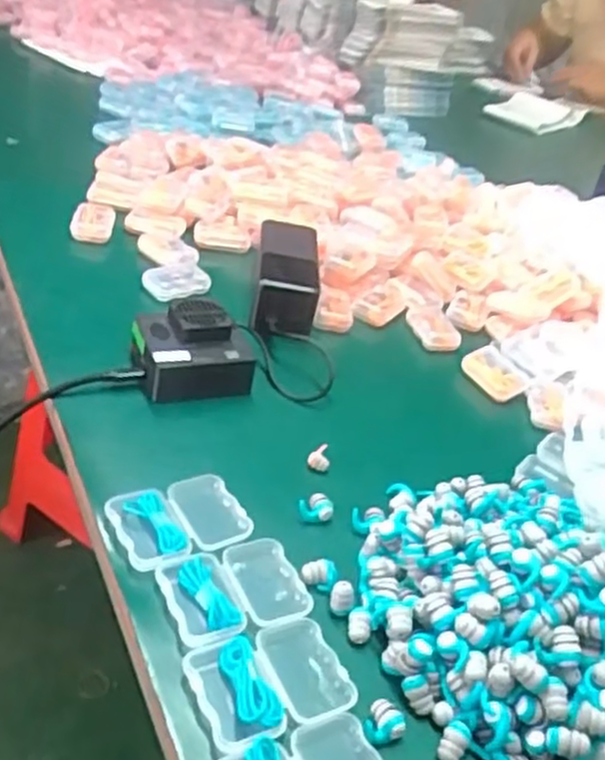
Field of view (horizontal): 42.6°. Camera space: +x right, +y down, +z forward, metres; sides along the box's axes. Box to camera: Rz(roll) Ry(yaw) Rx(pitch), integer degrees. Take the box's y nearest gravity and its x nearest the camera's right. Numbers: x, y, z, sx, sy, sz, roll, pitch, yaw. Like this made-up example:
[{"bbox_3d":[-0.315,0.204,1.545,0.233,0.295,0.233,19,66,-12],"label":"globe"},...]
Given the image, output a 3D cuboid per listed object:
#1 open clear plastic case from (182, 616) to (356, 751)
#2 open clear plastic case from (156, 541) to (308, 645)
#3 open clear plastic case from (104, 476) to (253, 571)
[{"bbox_3d":[-0.015,0.146,0.382,0.074,0.015,0.055,-8,40,-29],"label":"open clear plastic case"},{"bbox_3d":[-0.036,0.115,0.425,0.074,0.011,0.056,-7,39,-28],"label":"open clear plastic case"},{"bbox_3d":[-0.071,0.082,0.457,0.074,0.013,0.055,-13,43,-34],"label":"open clear plastic case"}]

